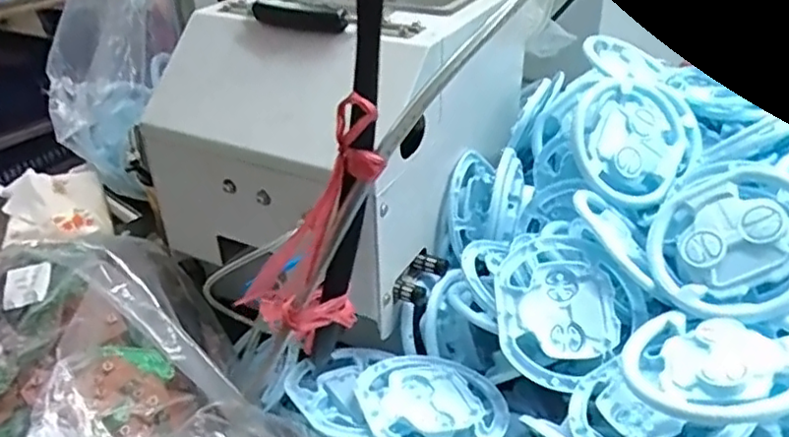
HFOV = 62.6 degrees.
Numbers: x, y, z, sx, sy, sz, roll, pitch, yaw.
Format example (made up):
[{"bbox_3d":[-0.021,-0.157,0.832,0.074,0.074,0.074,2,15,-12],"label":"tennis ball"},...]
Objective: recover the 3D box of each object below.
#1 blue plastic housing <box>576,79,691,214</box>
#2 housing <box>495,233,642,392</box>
[{"bbox_3d":[0.194,-0.062,0.528,0.107,0.103,0.016,3,-13,-17],"label":"blue plastic housing"},{"bbox_3d":[0.112,0.061,0.447,0.097,0.020,0.097,0,65,0],"label":"housing"}]

